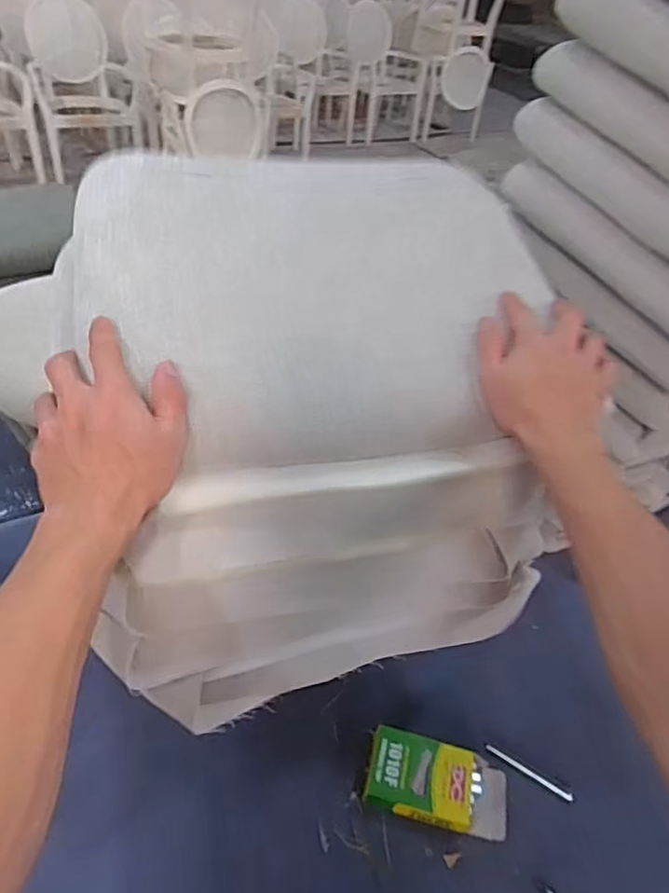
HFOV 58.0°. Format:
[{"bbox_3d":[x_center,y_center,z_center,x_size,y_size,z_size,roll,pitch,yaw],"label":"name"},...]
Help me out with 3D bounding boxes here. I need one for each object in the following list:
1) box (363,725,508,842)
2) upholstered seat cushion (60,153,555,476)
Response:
[{"bbox_3d":[0.116,0.371,0.666,0.156,0.032,0.080,12,42,4],"label":"box"},{"bbox_3d":[-0.011,-0.149,0.562,0.432,0.045,0.369,-9,58,-19],"label":"upholstered seat cushion"}]

